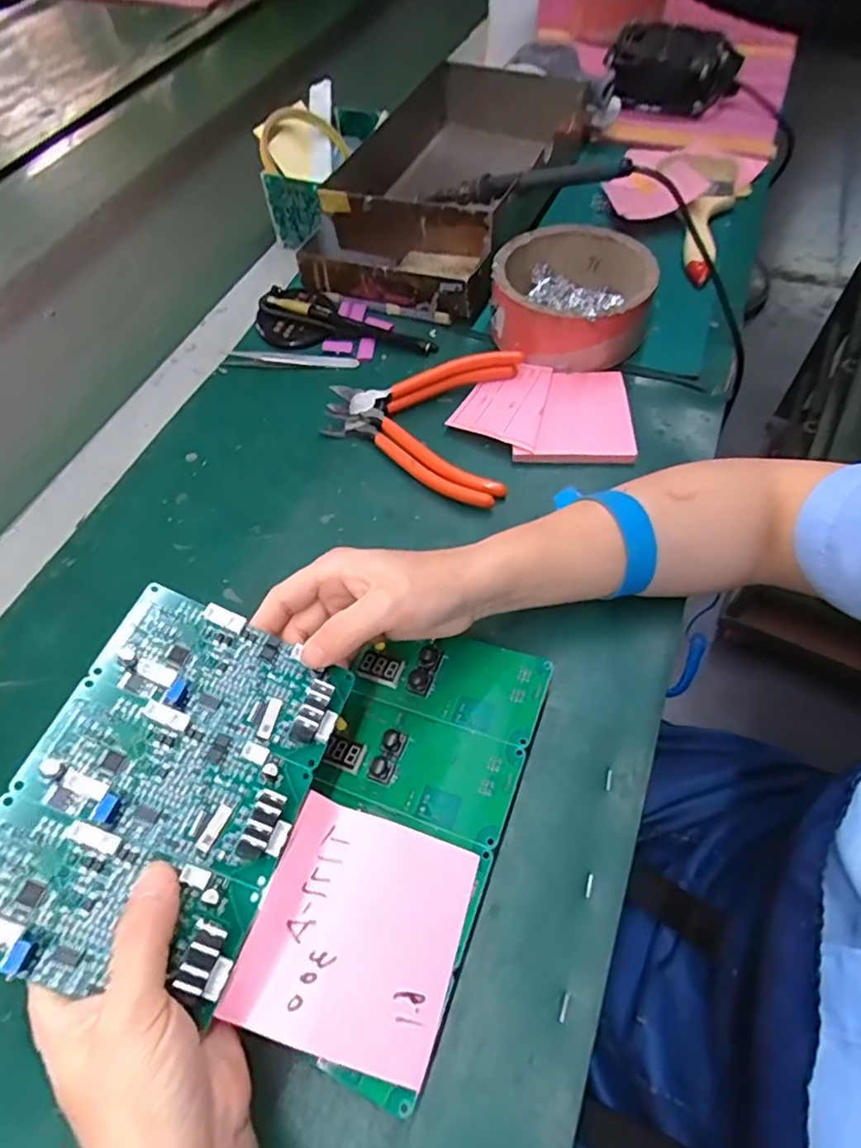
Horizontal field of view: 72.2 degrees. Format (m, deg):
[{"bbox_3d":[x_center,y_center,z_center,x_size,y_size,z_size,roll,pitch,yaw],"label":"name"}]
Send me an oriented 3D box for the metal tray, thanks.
[{"bbox_3d":[0.020,-0.369,0.557,0.184,0.071,0.318,17,61,13],"label":"metal tray"}]

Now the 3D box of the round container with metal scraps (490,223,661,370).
[{"bbox_3d":[0.111,-0.218,0.467,0.118,0.052,0.113,-2,59,3],"label":"round container with metal scraps"}]

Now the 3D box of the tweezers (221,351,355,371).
[{"bbox_3d":[-0.115,-0.176,0.485,0.109,0.005,0.018,2,59,5],"label":"tweezers"}]

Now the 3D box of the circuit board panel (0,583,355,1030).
[{"bbox_3d":[-0.106,0.084,0.243,0.104,0.009,0.145,25,58,-8],"label":"circuit board panel"}]

